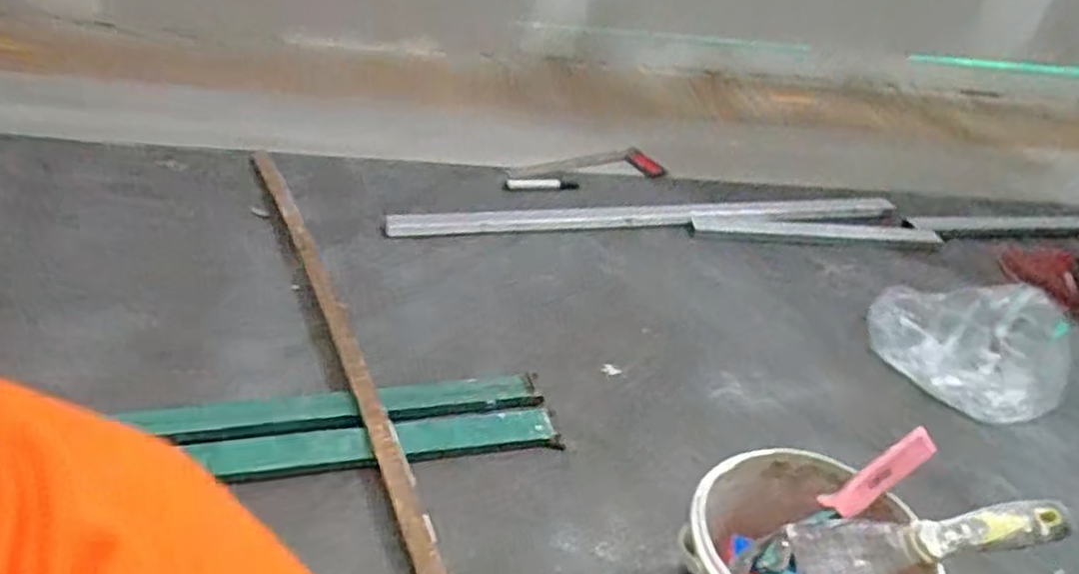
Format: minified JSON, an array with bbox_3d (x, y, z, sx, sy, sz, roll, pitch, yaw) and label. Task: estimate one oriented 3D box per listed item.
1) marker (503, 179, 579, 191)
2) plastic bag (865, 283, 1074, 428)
[{"bbox_3d":[0.005,-0.191,1.364,0.137,0.019,0.022,-4,37,-12],"label":"marker"},{"bbox_3d":[0.591,0.078,1.006,0.241,0.086,0.208,9,37,6],"label":"plastic bag"}]

